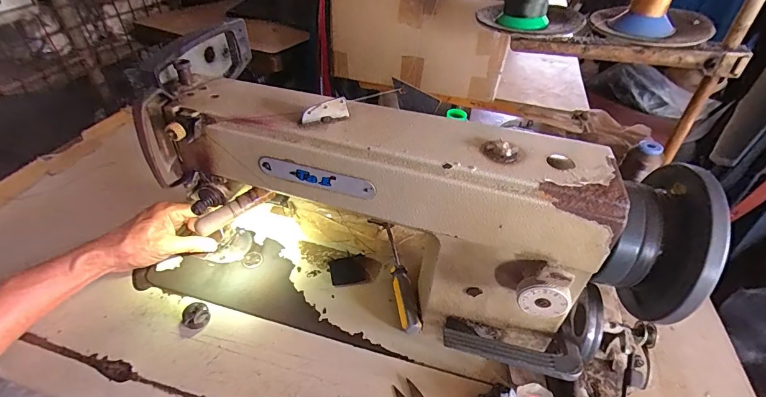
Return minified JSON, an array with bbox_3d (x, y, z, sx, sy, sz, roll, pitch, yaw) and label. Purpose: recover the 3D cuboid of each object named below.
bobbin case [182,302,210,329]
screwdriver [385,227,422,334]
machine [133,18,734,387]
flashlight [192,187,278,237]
[{"bbox_3d":[-0.205,0.127,0.407,0.026,0.019,0.024,-26,48,-30],"label":"bobbin case"},{"bbox_3d":[0.019,0.091,0.461,0.022,0.019,0.158,-4,40,-8],"label":"screwdriver"},{"bbox_3d":[0.009,0.011,0.402,0.481,0.229,0.226,9,40,7],"label":"machine"},{"bbox_3d":[-0.158,0.012,0.399,0.083,0.022,0.015,-32,50,-23],"label":"flashlight"}]

